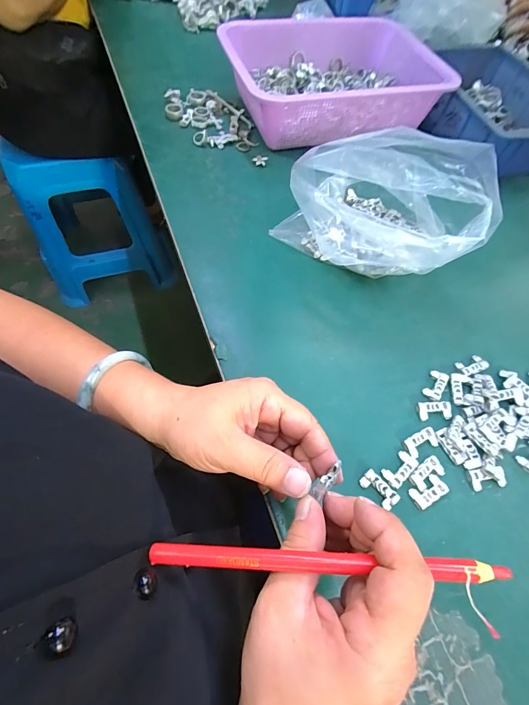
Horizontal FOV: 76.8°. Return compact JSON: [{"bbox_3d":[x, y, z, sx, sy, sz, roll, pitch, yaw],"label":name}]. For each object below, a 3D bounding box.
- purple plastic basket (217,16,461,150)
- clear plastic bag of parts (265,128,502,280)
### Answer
[{"bbox_3d":[0.105,-0.405,0.503,0.299,0.081,0.226,-14,63,-12],"label":"purple plastic basket"},{"bbox_3d":[0.119,-0.160,0.349,0.196,0.127,0.137,24,62,9],"label":"clear plastic bag of parts"}]

